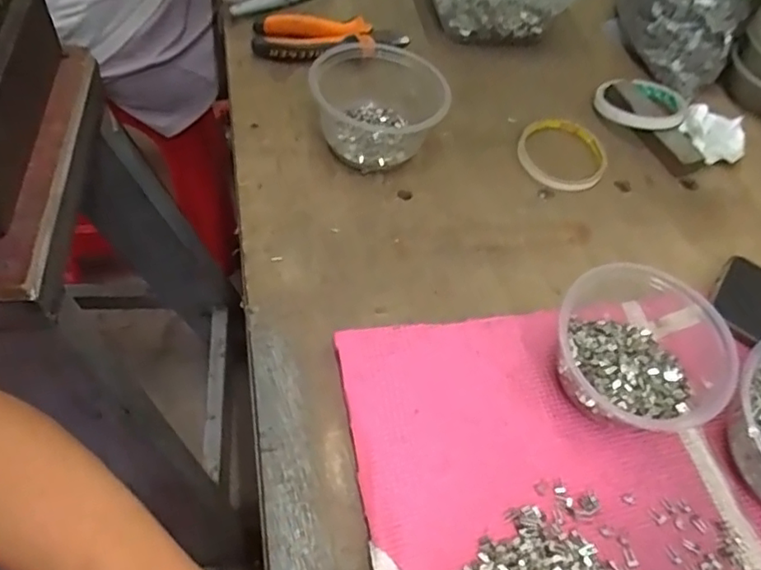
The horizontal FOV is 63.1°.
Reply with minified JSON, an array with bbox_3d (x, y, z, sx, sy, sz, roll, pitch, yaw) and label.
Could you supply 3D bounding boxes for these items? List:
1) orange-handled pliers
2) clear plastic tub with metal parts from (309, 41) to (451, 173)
[{"bbox_3d":[-0.049,-0.245,0.614,0.149,0.020,0.067,3,55,-8],"label":"orange-handled pliers"},{"bbox_3d":[-0.003,-0.155,0.540,0.110,0.060,0.104,4,55,-6],"label":"clear plastic tub with metal parts"}]

